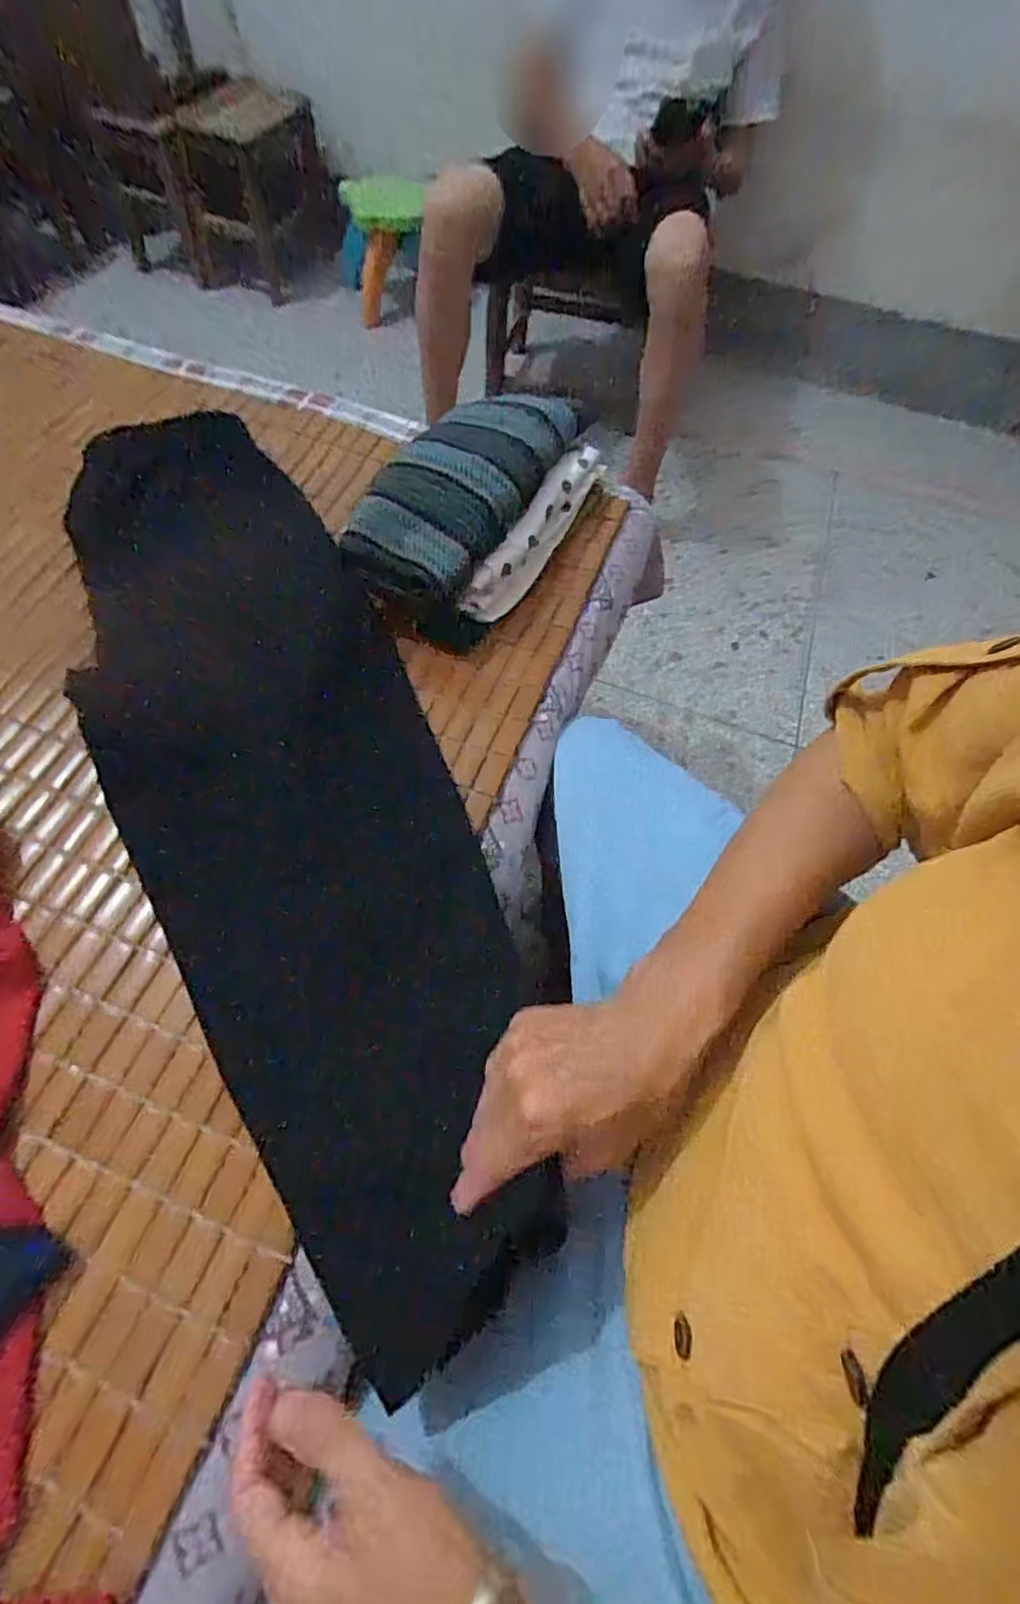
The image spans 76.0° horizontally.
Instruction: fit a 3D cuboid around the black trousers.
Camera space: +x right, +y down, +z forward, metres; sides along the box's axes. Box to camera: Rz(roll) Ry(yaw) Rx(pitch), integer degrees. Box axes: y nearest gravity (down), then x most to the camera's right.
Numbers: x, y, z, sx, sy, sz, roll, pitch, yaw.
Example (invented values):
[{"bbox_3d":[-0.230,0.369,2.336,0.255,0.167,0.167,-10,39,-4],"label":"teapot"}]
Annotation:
[{"bbox_3d":[-0.182,-0.045,0.508,0.243,0.068,0.769,-24,71,-19],"label":"black trousers"}]

